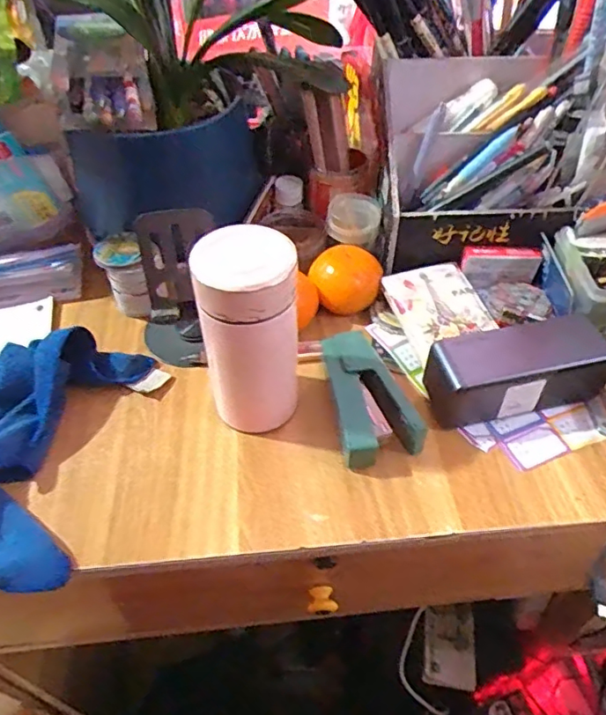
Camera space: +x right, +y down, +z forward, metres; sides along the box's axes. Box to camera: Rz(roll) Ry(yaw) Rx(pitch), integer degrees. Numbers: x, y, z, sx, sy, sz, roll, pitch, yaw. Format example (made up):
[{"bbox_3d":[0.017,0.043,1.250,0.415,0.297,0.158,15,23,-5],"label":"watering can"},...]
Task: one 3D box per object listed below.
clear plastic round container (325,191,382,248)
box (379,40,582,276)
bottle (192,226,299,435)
[{"bbox_3d":[0.050,-0.134,0.523,0.049,0.029,0.047,0,46,0],"label":"clear plastic round container"},{"bbox_3d":[0.150,-0.178,0.497,0.161,0.132,0.134,-1,46,0],"label":"box"},{"bbox_3d":[-0.036,-0.013,0.379,0.064,0.149,0.063,0,46,1],"label":"bottle"}]

